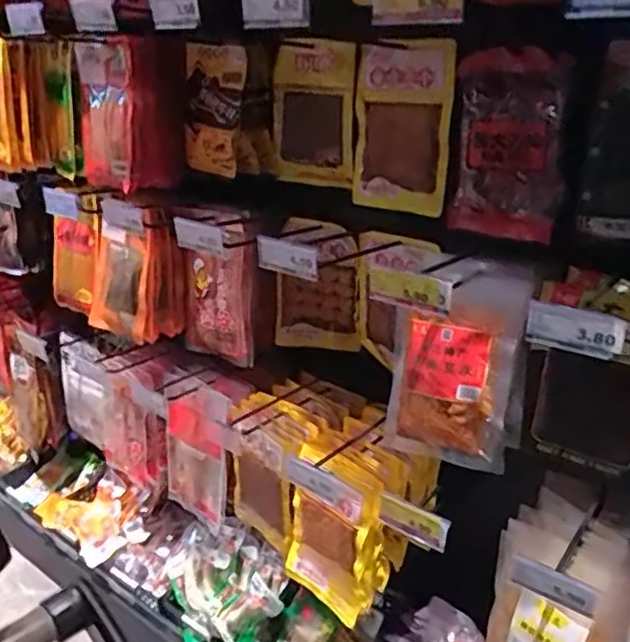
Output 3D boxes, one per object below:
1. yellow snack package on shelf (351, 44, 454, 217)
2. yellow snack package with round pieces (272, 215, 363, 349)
[{"bbox_3d":[0.131,-0.291,0.962,0.157,0.254,0.030,20,35,30],"label":"yellow snack package on shelf"},{"bbox_3d":[0.003,-0.061,1.141,0.159,0.250,0.041,8,25,16],"label":"yellow snack package with round pieces"}]

